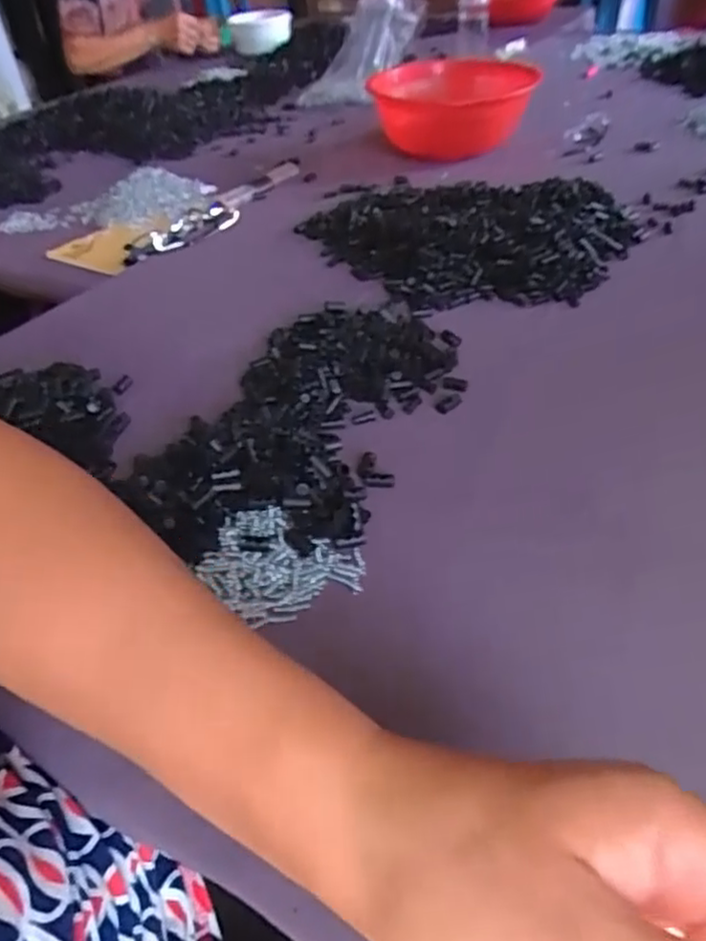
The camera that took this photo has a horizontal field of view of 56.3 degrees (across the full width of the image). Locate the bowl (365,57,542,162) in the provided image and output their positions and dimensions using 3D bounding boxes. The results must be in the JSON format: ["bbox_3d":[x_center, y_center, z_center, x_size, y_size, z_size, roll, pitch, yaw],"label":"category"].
[{"bbox_3d":[0.137,-0.515,0.968,0.215,0.121,0.219,-2,42,2],"label":"bowl"}]

